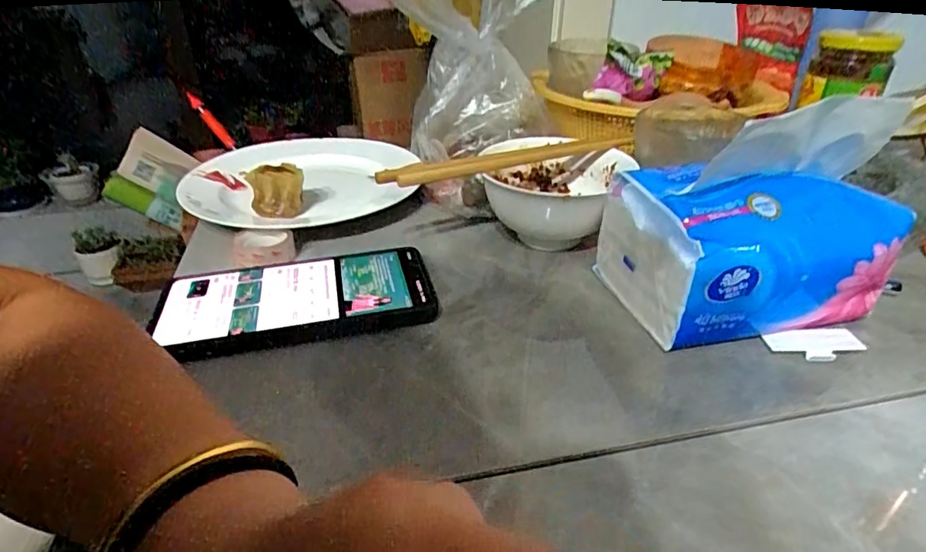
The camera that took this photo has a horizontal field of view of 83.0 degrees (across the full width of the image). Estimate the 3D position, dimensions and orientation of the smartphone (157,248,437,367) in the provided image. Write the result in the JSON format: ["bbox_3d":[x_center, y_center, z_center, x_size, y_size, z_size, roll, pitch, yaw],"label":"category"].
[{"bbox_3d":[-0.100,0.016,0.327,0.162,0.017,0.077,-9,33,-14],"label":"smartphone"}]

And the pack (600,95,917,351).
[{"bbox_3d":[0.167,-0.036,0.311,0.136,0.122,0.099,-6,32,-10],"label":"pack"}]

